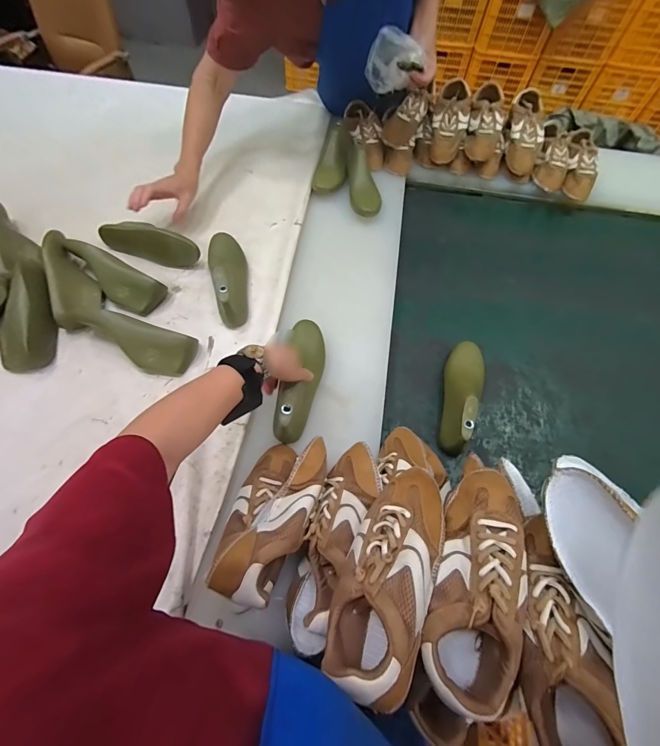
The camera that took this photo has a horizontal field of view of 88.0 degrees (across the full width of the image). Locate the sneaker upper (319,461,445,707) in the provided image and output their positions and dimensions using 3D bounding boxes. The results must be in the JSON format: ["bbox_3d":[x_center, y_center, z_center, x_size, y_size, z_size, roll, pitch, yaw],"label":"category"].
[{"bbox_3d":[0.065,0.203,0.360,0.094,0.061,0.222,21,64,9],"label":"sneaker upper"}]

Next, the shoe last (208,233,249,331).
[{"bbox_3d":[-0.205,-0.211,0.696,0.073,0.076,0.242,-16,64,-9],"label":"shoe last"}]

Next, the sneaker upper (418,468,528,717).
[{"bbox_3d":[0.153,0.209,0.358,0.084,0.071,0.221,17,63,7],"label":"sneaker upper"}]

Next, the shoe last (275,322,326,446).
[{"bbox_3d":[-0.049,0.004,0.601,0.065,0.083,0.231,9,56,3],"label":"shoe last"}]

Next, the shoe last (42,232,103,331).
[{"bbox_3d":[-0.504,-0.182,0.671,0.085,0.063,0.206,-22,80,-12],"label":"shoe last"}]

